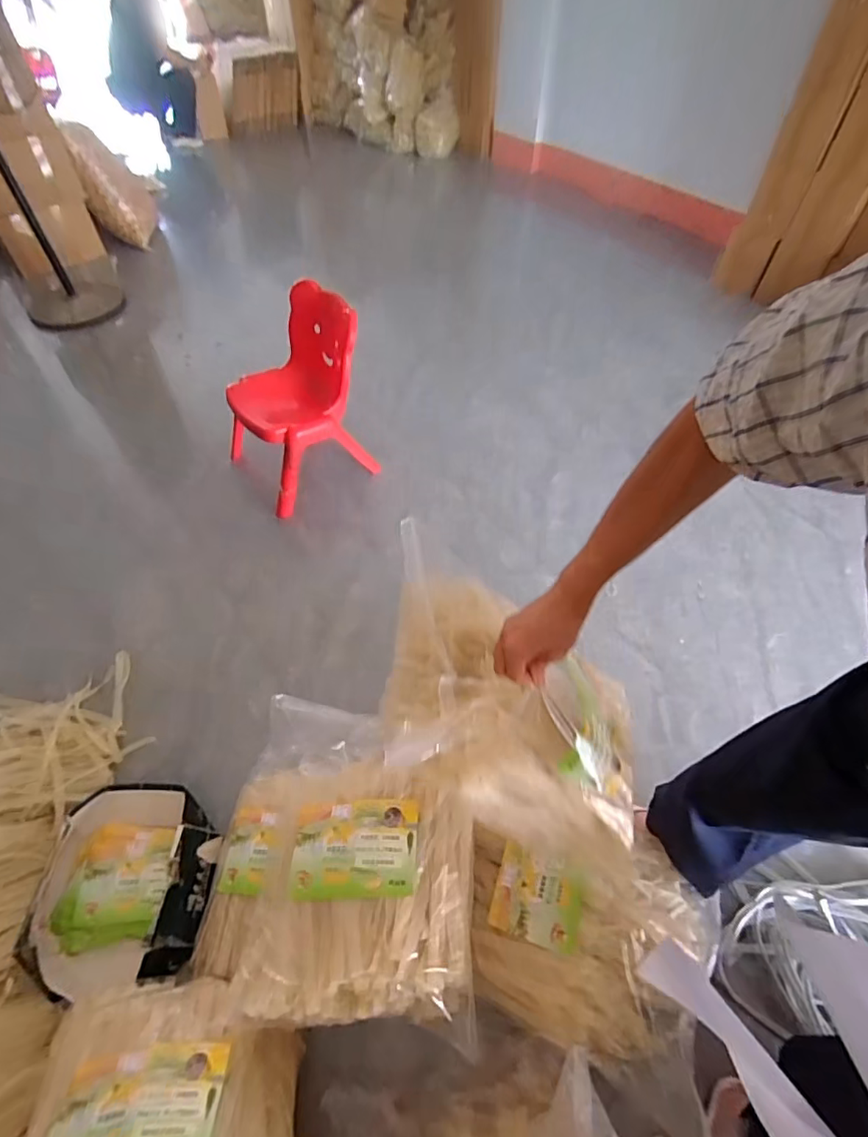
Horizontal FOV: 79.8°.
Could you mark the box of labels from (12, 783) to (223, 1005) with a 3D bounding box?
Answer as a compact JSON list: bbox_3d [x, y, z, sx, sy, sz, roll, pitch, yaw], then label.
[{"bbox_3d":[-0.555,0.566,0.944,0.272,0.083,0.330,0,52,-1],"label":"box of labels"}]

